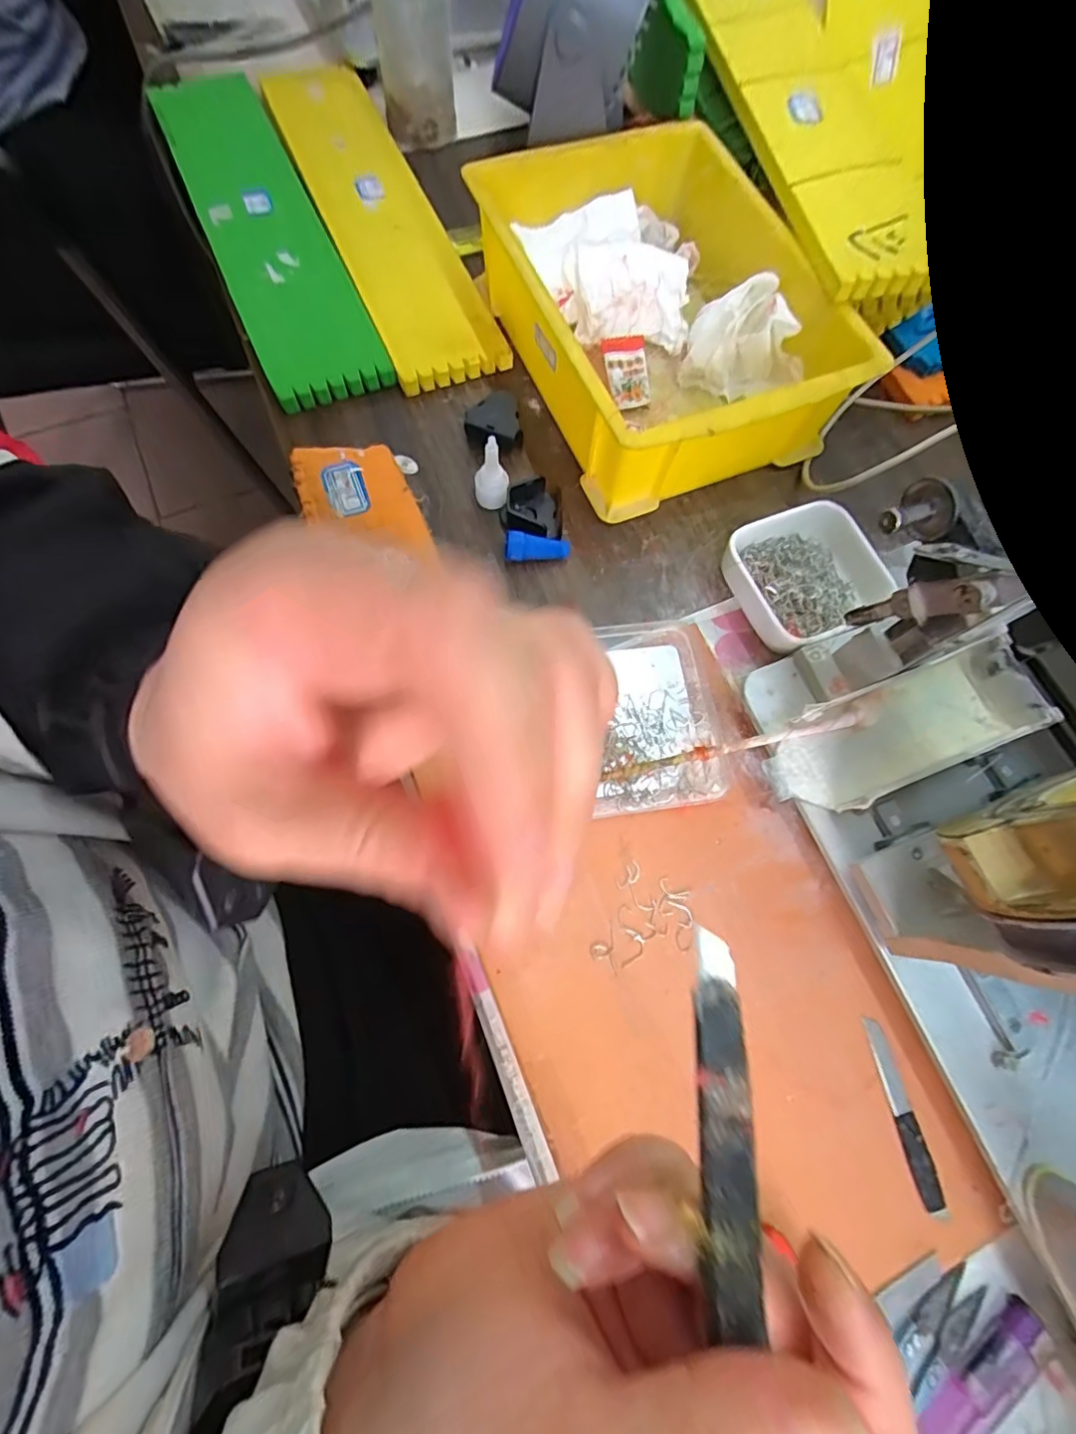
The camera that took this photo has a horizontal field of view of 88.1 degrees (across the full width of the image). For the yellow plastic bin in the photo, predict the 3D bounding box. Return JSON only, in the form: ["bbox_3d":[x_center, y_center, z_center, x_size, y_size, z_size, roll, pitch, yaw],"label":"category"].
[{"bbox_3d":[0.078,-0.268,0.368,0.177,0.074,0.250,-20,75,-9],"label":"yellow plastic bin"}]

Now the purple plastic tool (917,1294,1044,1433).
[{"bbox_3d":[0.181,0.274,0.226,0.074,0.011,0.017,-35,78,-13],"label":"purple plastic tool"}]

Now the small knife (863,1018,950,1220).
[{"bbox_3d":[0.172,0.187,0.261,0.011,0.005,0.080,-11,73,-7],"label":"small knife"}]

